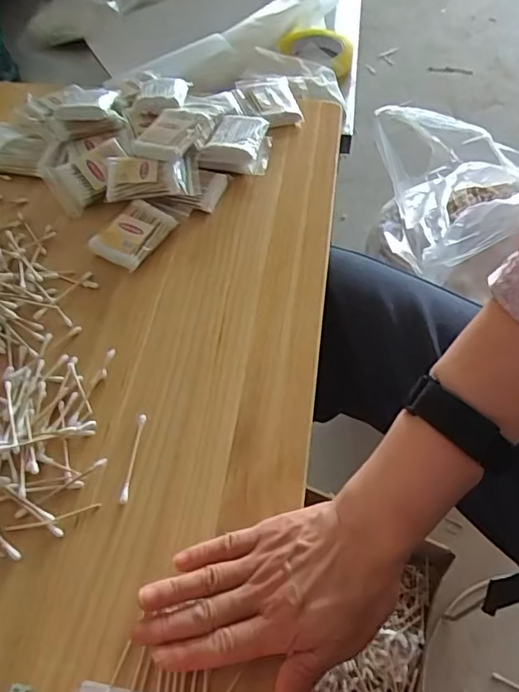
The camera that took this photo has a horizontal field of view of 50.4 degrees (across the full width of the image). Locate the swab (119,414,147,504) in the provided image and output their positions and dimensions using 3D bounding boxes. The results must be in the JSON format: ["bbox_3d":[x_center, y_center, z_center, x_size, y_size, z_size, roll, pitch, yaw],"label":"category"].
[{"bbox_3d":[-0.097,0.084,0.422,0.007,0.004,0.072,3,54,5],"label":"swab"}]

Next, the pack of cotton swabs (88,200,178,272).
[{"bbox_3d":[-0.126,-0.113,0.551,0.057,0.019,0.074,25,59,19],"label":"pack of cotton swabs"}]

